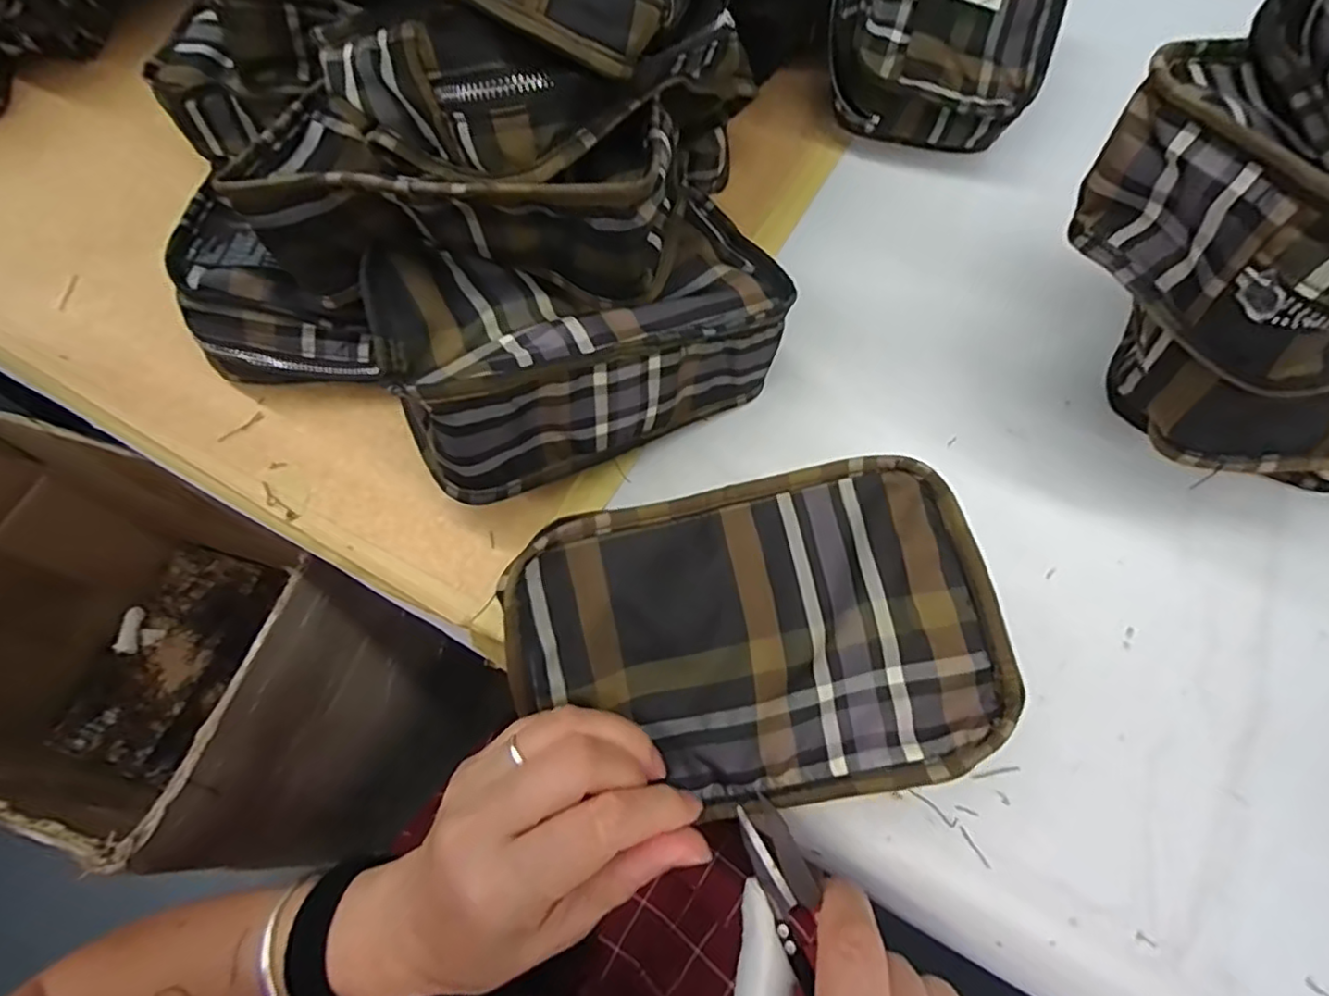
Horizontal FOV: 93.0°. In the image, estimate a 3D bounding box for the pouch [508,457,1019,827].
[{"bbox_3d":[0.033,0.056,0.252,0.180,0.047,0.118,-8,62,-5],"label":"pouch"}]

